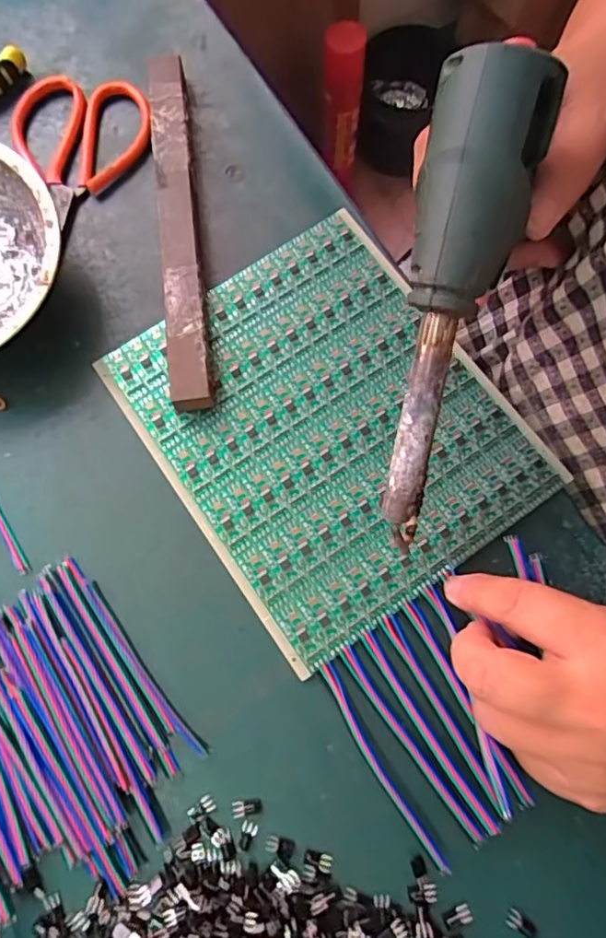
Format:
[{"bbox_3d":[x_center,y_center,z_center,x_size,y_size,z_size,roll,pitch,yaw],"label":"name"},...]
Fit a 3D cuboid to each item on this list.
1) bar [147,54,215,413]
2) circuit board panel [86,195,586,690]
[{"bbox_3d":[-0.068,-0.135,0.328,0.021,0.019,0.211,-7,75,-1],"label":"bar"},{"bbox_3d":[0.011,-0.026,0.305,0.161,0.005,0.191,-34,77,-8],"label":"circuit board panel"}]

